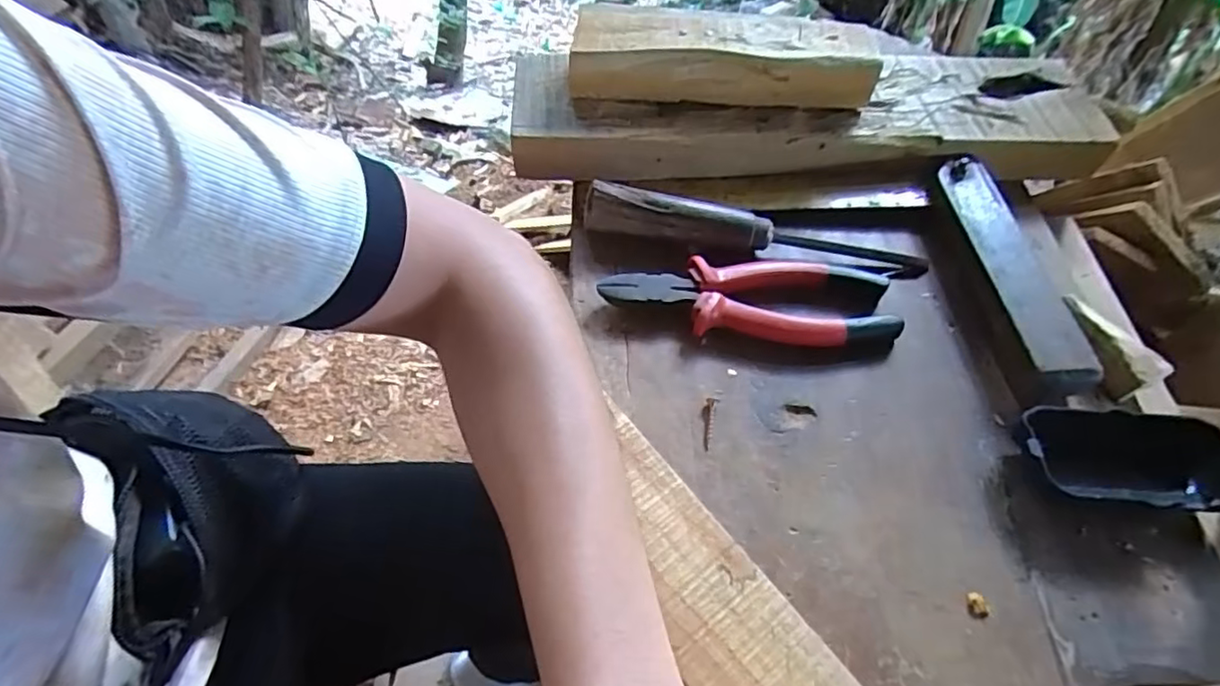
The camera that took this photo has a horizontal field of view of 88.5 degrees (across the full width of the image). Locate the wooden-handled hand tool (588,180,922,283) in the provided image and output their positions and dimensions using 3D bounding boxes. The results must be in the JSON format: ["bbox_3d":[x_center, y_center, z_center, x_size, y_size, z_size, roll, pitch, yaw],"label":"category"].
[{"bbox_3d":[0.100,-0.074,0.420,0.231,0.023,0.025,9,55,1],"label":"wooden-handled hand tool"}]

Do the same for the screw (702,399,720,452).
[{"bbox_3d":[0.056,0.045,0.356,0.008,0.005,0.031,15,55,5],"label":"screw"}]

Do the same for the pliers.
[{"bbox_3d":[0.090,-0.029,0.399,0.185,0.016,0.061,5,55,-2],"label":"pliers"}]

